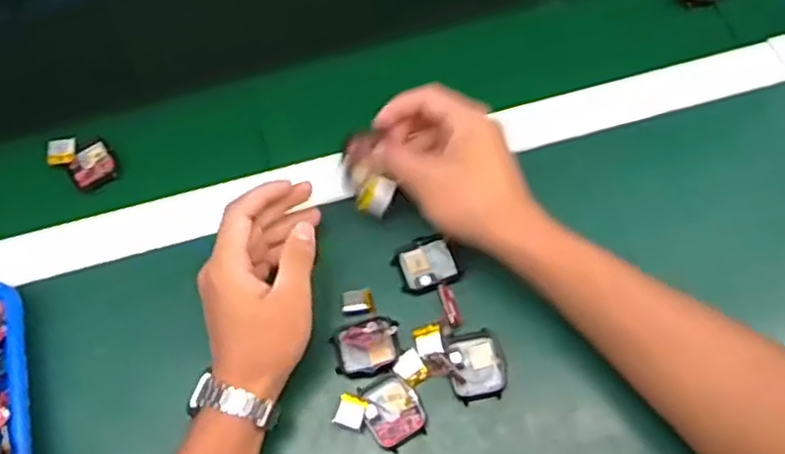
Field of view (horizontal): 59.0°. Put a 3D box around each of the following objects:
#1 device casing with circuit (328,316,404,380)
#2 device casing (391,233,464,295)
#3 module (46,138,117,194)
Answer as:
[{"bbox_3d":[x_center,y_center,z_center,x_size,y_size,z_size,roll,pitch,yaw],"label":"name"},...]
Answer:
[{"bbox_3d":[-0.018,0.085,0.488,0.047,0.014,0.039,-16,65,-4],"label":"device casing with circuit"},{"bbox_3d":[0.026,0.028,0.516,0.047,0.009,0.042,-18,65,-5],"label":"device casing"},{"bbox_3d":[-0.254,-0.054,0.570,0.046,0.014,0.054,-26,66,-9],"label":"module"}]

